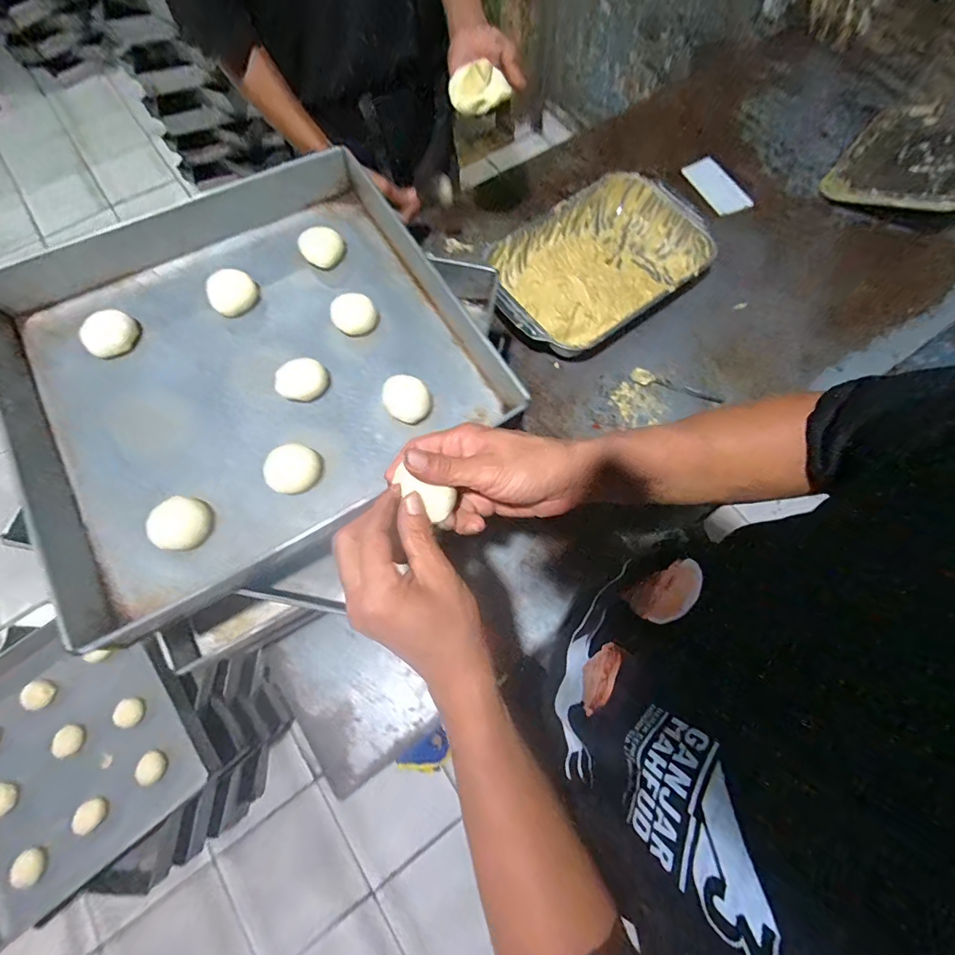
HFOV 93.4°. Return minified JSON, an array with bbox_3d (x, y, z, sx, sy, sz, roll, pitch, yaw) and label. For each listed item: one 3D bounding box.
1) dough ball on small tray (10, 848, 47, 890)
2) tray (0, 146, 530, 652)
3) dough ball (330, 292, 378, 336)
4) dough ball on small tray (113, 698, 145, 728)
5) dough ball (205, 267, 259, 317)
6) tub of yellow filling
[{"bbox_3d":[-0.819,0.710,0.818,0.044,0.039,0.053,-16,71,-5],"label":"dough ball on small tray"},{"bbox_3d":[-0.278,-0.142,0.521,0.490,0.055,0.491,-29,72,-10],"label":"tray"},{"bbox_3d":[-0.149,-0.198,0.544,0.052,0.024,0.045,-16,71,-5],"label":"dough ball"},{"bbox_3d":[-0.702,0.475,0.911,0.040,0.053,0.052,-5,68,-4],"label":"dough ball on small tray"},{"bbox_3d":[-0.305,-0.230,0.555,0.050,0.026,0.054,0,70,1],"label":"dough ball"},{"bbox_3d":[0.225,-0.400,0.861,0.441,0.077,0.281,-39,74,-12],"label":"tub of yellow filling"}]

